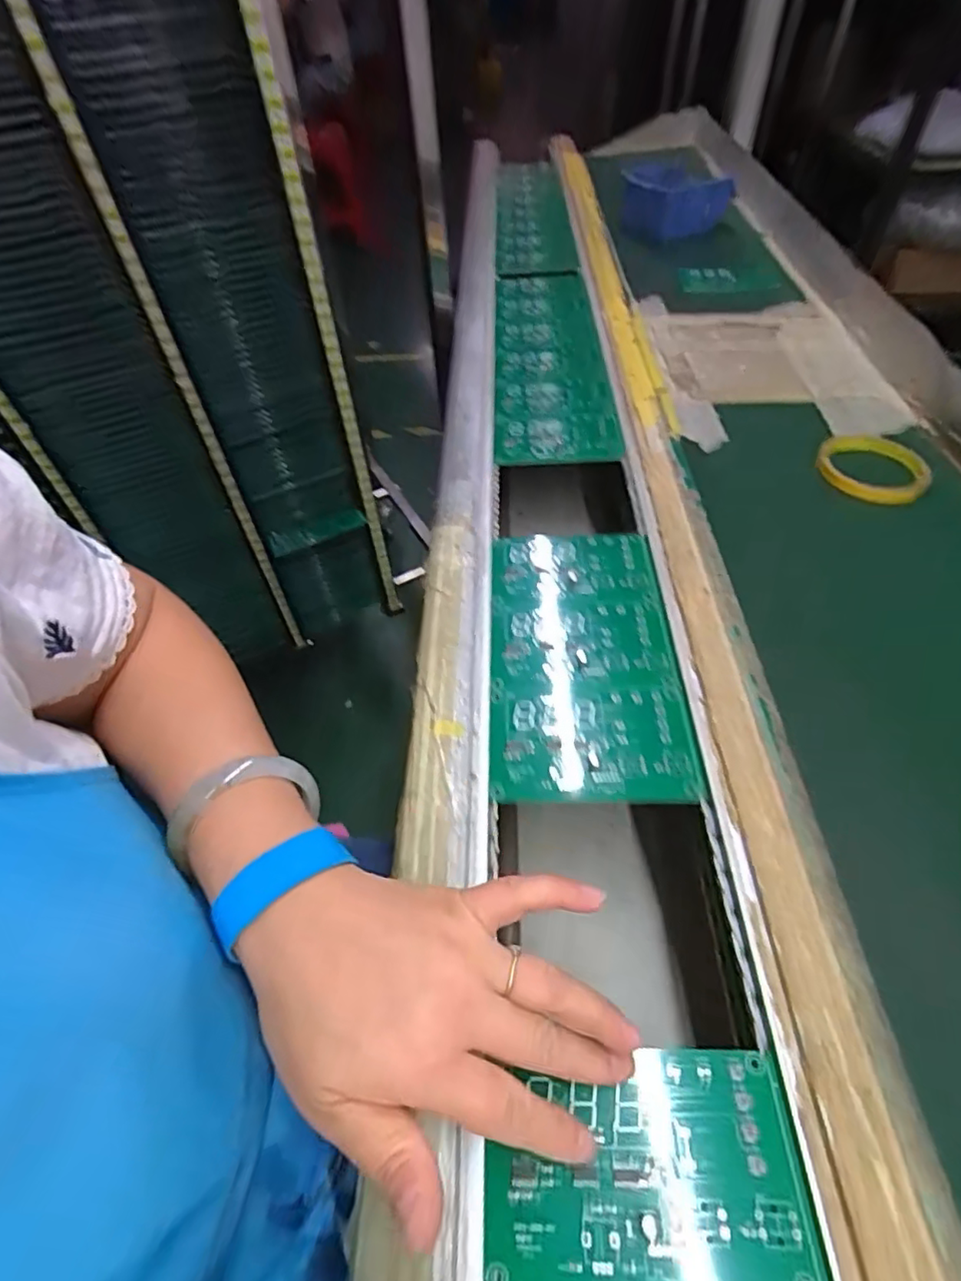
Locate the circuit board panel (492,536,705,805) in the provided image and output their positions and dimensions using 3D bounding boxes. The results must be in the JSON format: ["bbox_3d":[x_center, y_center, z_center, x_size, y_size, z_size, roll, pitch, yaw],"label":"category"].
[{"bbox_3d":[0.069,0.004,0.405,0.118,0.008,0.221,0,50,3],"label":"circuit board panel"}]

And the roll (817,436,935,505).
[{"bbox_3d":[0.335,-0.147,0.504,0.082,0.018,0.082,-2,50,2],"label":"roll"}]

